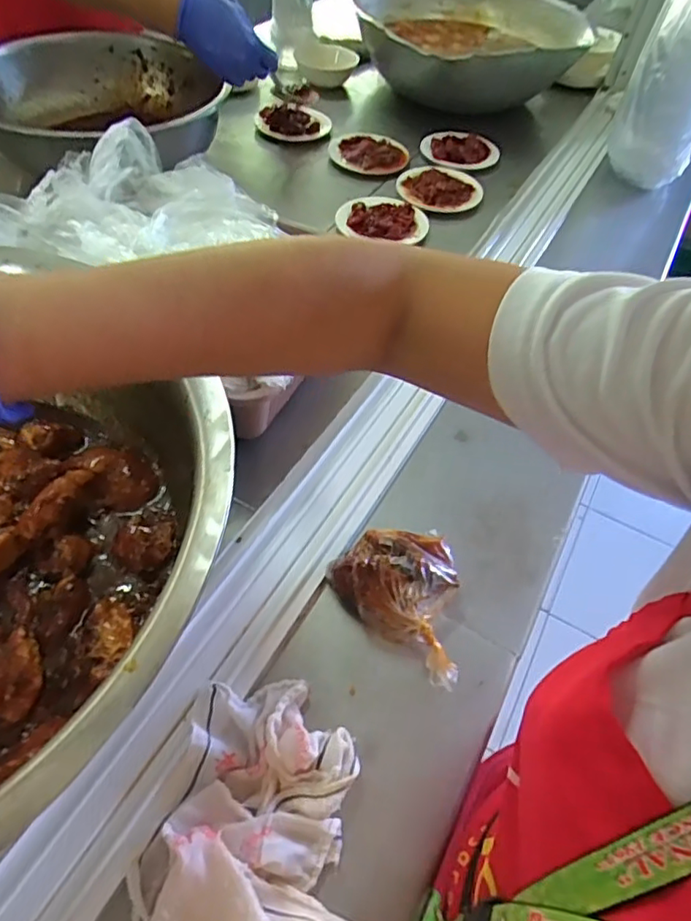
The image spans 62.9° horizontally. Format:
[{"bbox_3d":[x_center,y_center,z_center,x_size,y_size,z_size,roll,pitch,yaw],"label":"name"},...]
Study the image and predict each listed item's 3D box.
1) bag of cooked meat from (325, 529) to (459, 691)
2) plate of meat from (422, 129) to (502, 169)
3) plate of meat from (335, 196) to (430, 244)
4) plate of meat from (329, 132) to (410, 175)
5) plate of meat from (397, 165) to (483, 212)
[{"bbox_3d":[0.045,0.122,0.502,0.116,0.046,0.140,1,53,-5],"label":"bag of cooked meat"},{"bbox_3d":[0.222,-0.590,1.071,0.122,0.030,0.131,3,53,-4],"label":"plate of meat"},{"bbox_3d":[0.065,-0.395,0.913,0.145,0.025,0.132,3,53,-4],"label":"plate of meat"},{"bbox_3d":[0.044,-0.571,1.043,0.143,0.027,0.125,11,53,3],"label":"plate of meat"},{"bbox_3d":[0.163,-0.485,0.986,0.141,0.022,0.140,3,53,-4],"label":"plate of meat"}]

